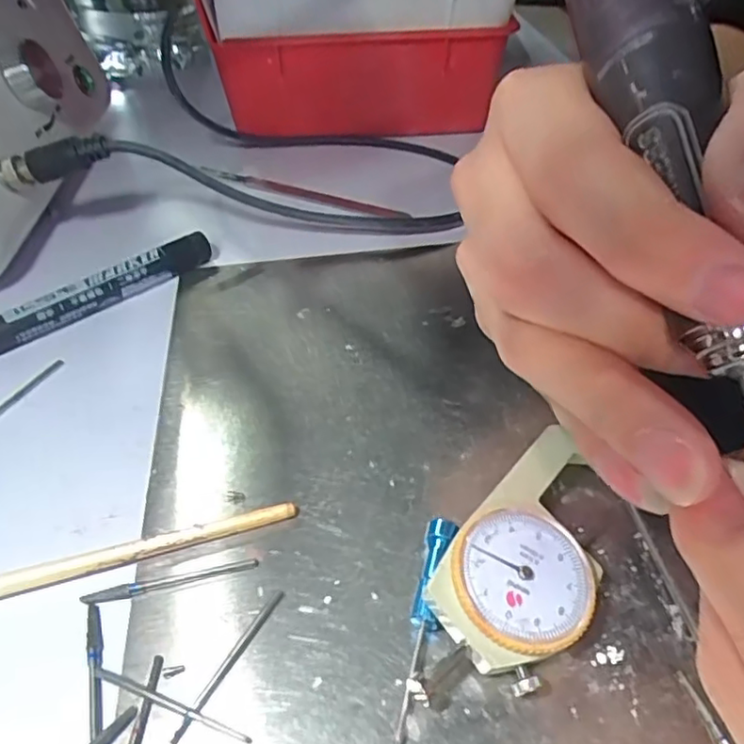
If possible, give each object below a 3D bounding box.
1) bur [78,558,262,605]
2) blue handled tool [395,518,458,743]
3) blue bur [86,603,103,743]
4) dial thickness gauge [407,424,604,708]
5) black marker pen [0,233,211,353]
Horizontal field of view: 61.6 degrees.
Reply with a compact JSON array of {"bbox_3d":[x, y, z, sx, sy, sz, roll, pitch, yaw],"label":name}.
[{"bbox_3d":[-0.058,0.059,0.180,0.049,0.004,0.004,-10,44,-9],"label":"bur"},{"bbox_3d":[0.014,0.067,0.165,0.008,0.010,0.059,9,45,11],"label":"blue handled tool"},{"bbox_3d":[-0.071,0.081,0.159,0.004,0.004,0.048,-14,45,-13],"label":"blue bur"},{"bbox_3d":[0.041,0.055,0.170,0.037,0.019,0.083,30,52,28],"label":"dial thickness gauge"},{"bbox_3d":[-0.132,-0.027,0.266,0.142,0.015,0.010,-32,52,-28],"label":"black marker pen"}]

